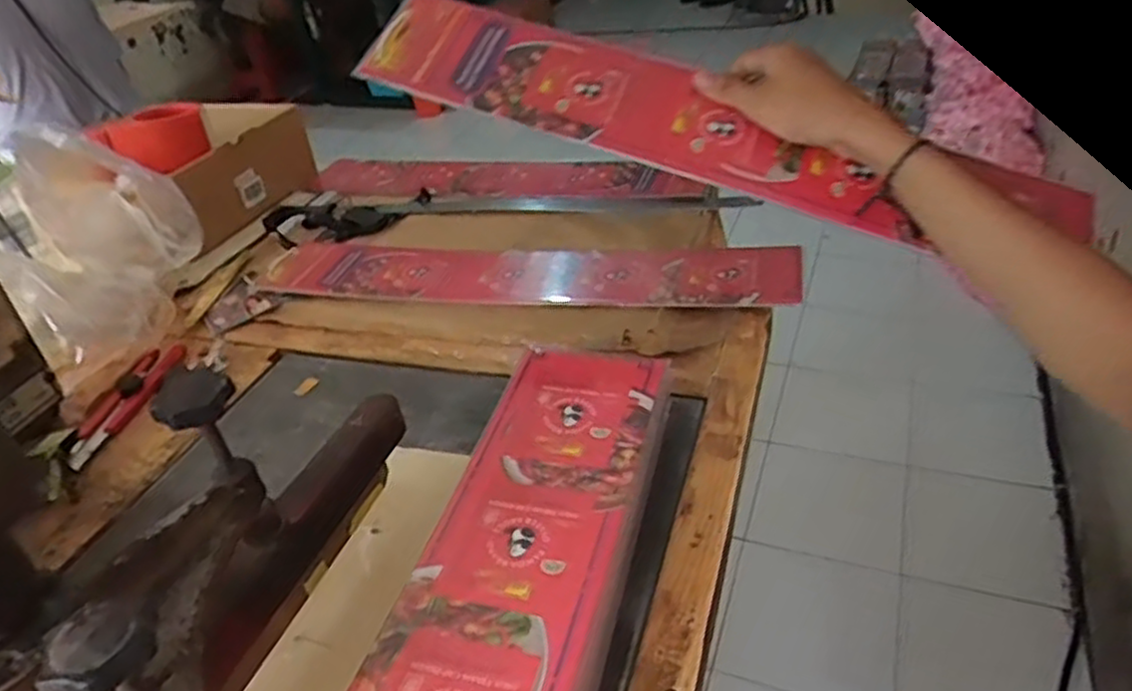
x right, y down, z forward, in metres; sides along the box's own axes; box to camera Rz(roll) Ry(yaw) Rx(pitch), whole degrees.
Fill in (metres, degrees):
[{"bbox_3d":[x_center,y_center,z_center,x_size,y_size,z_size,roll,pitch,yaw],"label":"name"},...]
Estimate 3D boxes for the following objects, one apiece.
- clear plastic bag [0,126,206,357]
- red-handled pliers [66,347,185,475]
[{"bbox_3d":[-0.450,-0.106,0.736,0.160,0.174,0.228,-24,39,-22],"label":"clear plastic bag"},{"bbox_3d":[-0.389,0.044,0.667,0.046,0.012,0.160,0,37,11],"label":"red-handled pliers"}]

